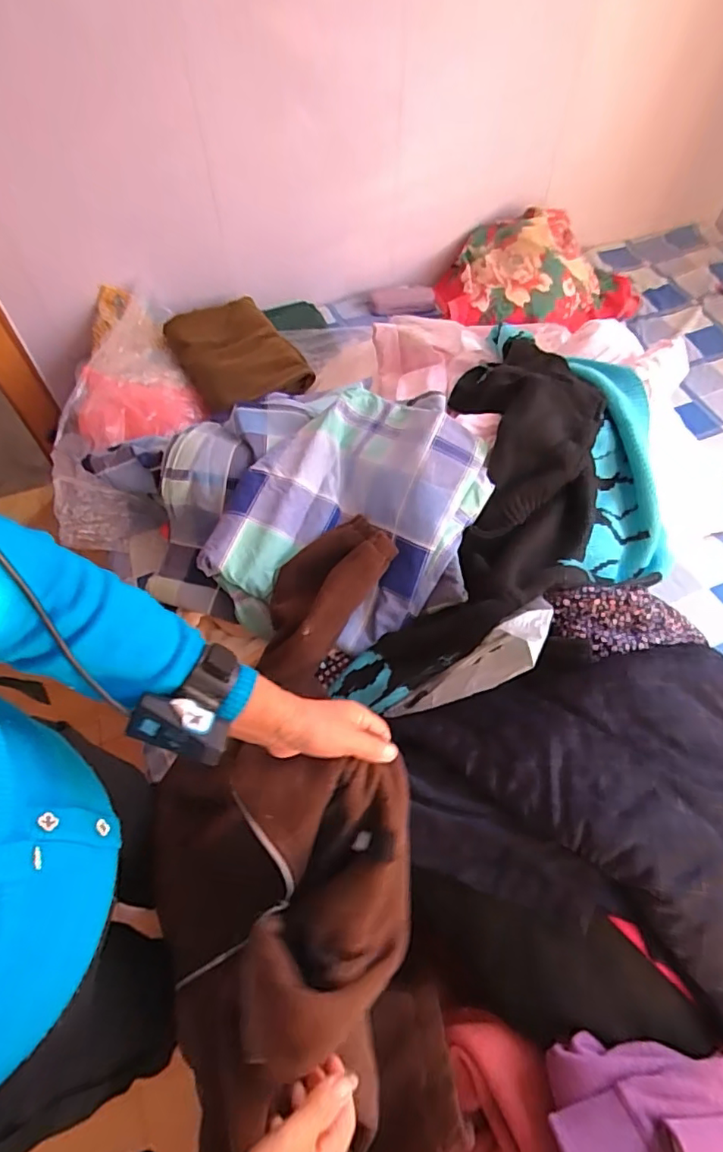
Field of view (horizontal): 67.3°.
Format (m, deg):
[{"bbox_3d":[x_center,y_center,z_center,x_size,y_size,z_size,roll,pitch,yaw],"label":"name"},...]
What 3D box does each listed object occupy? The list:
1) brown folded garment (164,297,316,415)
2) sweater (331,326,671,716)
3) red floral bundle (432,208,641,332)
[{"bbox_3d":[-0.258,-0.469,1.187,0.233,0.099,0.308,-30,63,-17],"label":"brown folded garment"},{"bbox_3d":[0.284,-0.118,0.812,0.389,0.176,0.724,18,60,11],"label":"sweater"},{"bbox_3d":[0.452,-0.740,1.323,0.513,0.162,0.270,-6,58,-4],"label":"red floral bundle"}]

